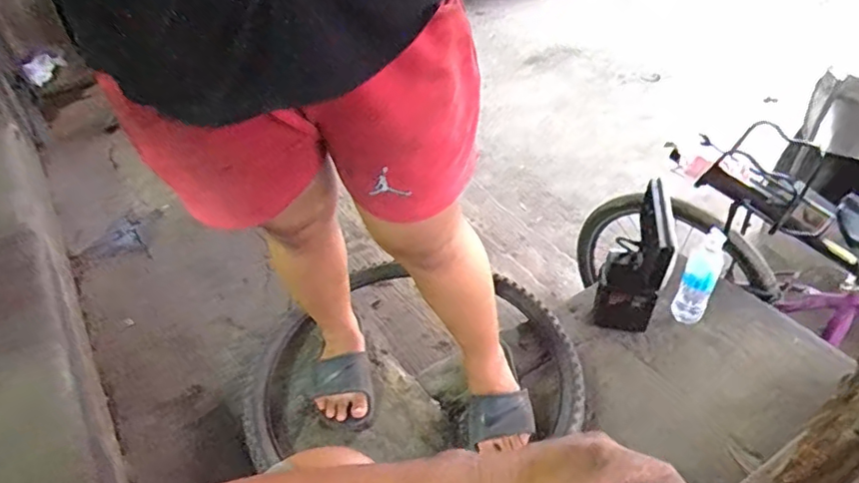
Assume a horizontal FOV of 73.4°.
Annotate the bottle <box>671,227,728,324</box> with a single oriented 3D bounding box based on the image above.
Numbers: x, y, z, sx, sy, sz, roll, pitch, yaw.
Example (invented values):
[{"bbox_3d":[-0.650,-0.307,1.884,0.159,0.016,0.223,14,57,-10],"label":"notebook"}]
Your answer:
[{"bbox_3d":[0.548,0.075,1.170,0.062,0.212,0.063,19,46,23],"label":"bottle"}]

